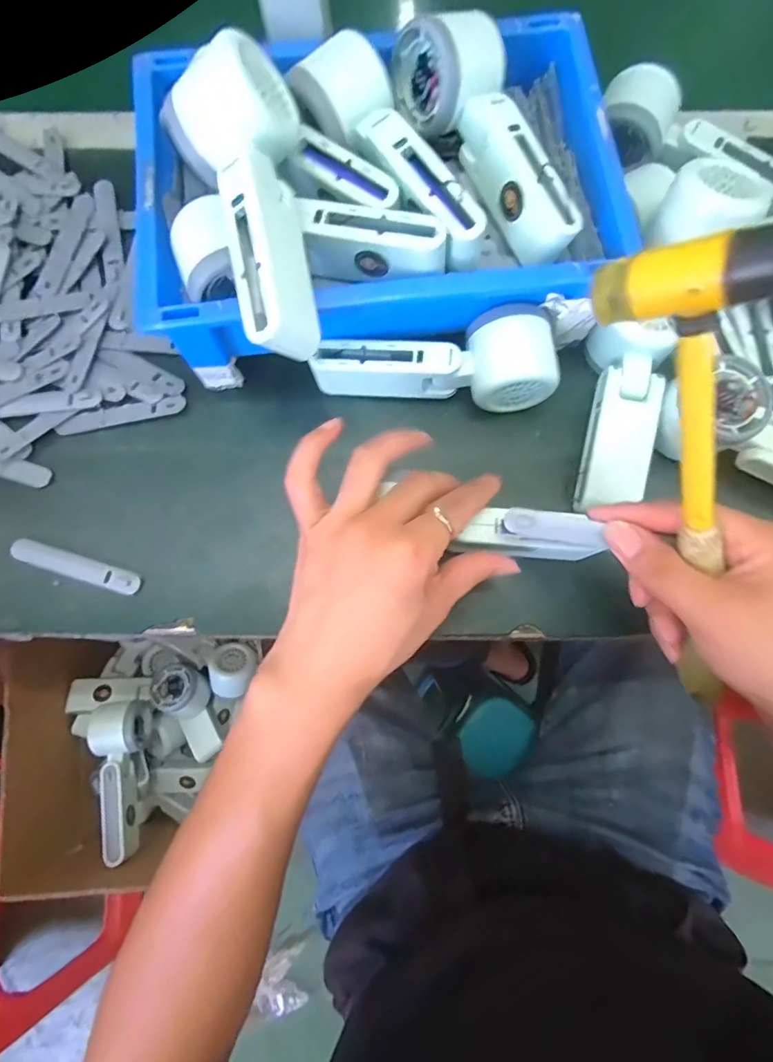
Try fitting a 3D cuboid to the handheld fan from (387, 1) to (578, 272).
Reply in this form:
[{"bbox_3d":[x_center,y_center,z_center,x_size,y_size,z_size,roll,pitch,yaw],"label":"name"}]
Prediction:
[{"bbox_3d":[0.074,-0.256,0.324,0.058,0.059,0.167,-33,79,-7],"label":"handheld fan"}]

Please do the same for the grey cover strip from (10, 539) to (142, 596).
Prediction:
[{"bbox_3d":[-0.217,0.024,0.352,0.097,0.004,0.015,17,78,4],"label":"grey cover strip"}]

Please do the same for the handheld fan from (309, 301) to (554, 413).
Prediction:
[{"bbox_3d":[0.031,-0.115,0.358,0.165,0.057,0.059,-1,77,0],"label":"handheld fan"}]

